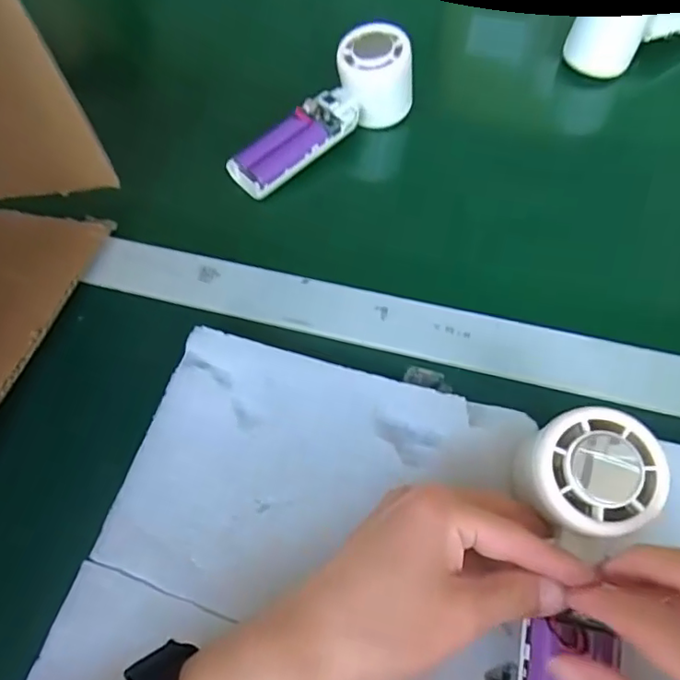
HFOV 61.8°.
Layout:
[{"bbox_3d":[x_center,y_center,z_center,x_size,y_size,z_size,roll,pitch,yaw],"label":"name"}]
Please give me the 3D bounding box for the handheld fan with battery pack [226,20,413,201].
[{"bbox_3d":[-0.014,-0.172,0.448,0.164,0.054,0.050,-42,66,-6],"label":"handheld fan with battery pack"}]

